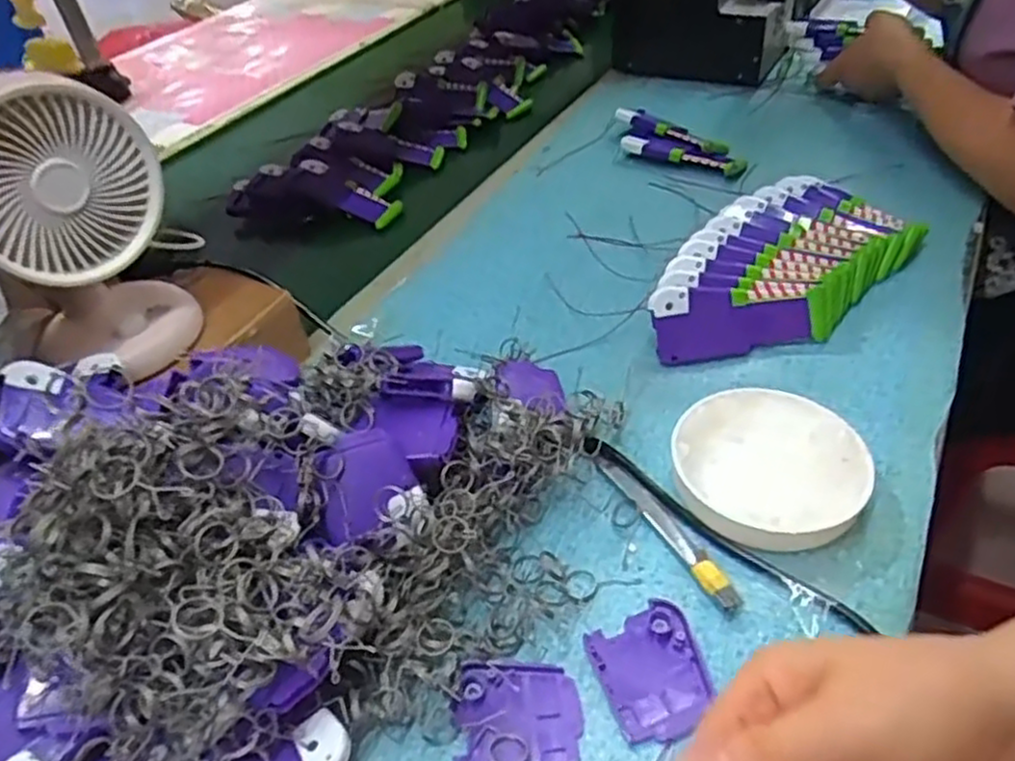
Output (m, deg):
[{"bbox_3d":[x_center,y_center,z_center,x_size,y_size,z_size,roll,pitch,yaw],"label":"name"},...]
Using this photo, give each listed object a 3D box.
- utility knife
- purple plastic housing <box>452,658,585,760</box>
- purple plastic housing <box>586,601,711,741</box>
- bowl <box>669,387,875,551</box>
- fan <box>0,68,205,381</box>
[{"bbox_3d":[0.089,0.080,0.414,0.014,0.013,0.123,-21,45,-18],"label":"utility knife"},{"bbox_3d":[0.005,0.157,0.342,0.059,0.007,0.051,-6,42,-2],"label":"purple plastic housing"},{"bbox_3d":[0.070,0.140,0.352,0.050,0.007,0.059,-16,44,-13],"label":"purple plastic housing"},{"bbox_3d":[0.151,0.050,0.424,0.105,0.026,0.104,-2,42,2],"label":"bowl"},{"bbox_3d":[-0.253,-0.089,0.429,0.110,0.171,0.085,-26,45,-19],"label":"fan"}]

